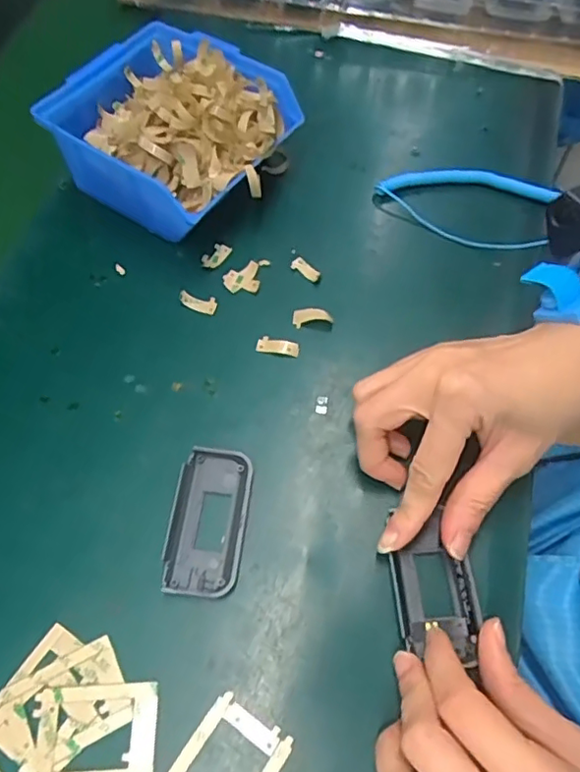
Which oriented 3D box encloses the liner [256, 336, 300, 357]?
[{"bbox_3d":[-0.007,-0.025,0.351,0.026,0.006,0.011,15,63,8],"label":"liner"}]

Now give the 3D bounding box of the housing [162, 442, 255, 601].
[{"bbox_3d":[-0.043,0.070,0.300,0.039,0.009,0.076,7,62,4],"label":"housing"}]

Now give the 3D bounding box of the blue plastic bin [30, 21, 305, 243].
[{"bbox_3d":[-0.082,-0.173,0.395,0.139,0.069,0.124,31,66,16],"label":"blue plastic bin"}]

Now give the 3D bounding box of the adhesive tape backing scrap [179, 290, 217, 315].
[{"bbox_3d":[-0.059,-0.055,0.367,0.025,0.004,0.012,19,64,10],"label":"adhesive tape backing scrap"}]

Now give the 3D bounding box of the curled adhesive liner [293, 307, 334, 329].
[{"bbox_3d":[0.014,-0.044,0.360,0.025,0.004,0.015,0,61,16],"label":"curled adhesive liner"}]

